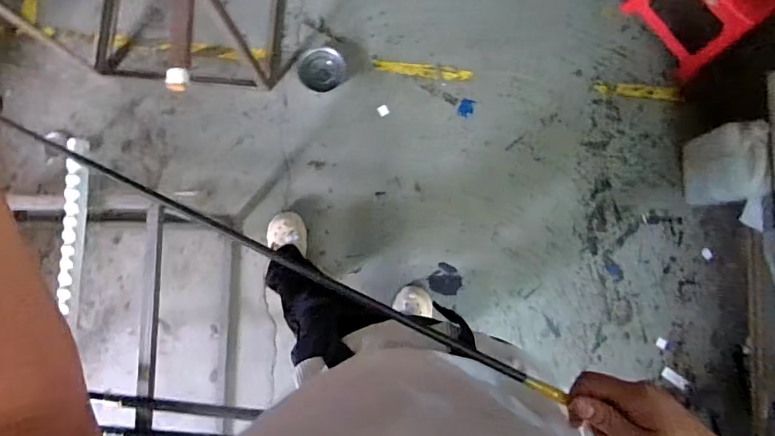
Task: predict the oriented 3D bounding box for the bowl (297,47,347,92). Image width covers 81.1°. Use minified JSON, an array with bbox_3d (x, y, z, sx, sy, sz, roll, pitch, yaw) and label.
[{"bbox_3d":[-0.203,-0.464,1.399,0.145,0.046,0.133,0,85,-1],"label":"bowl"}]

